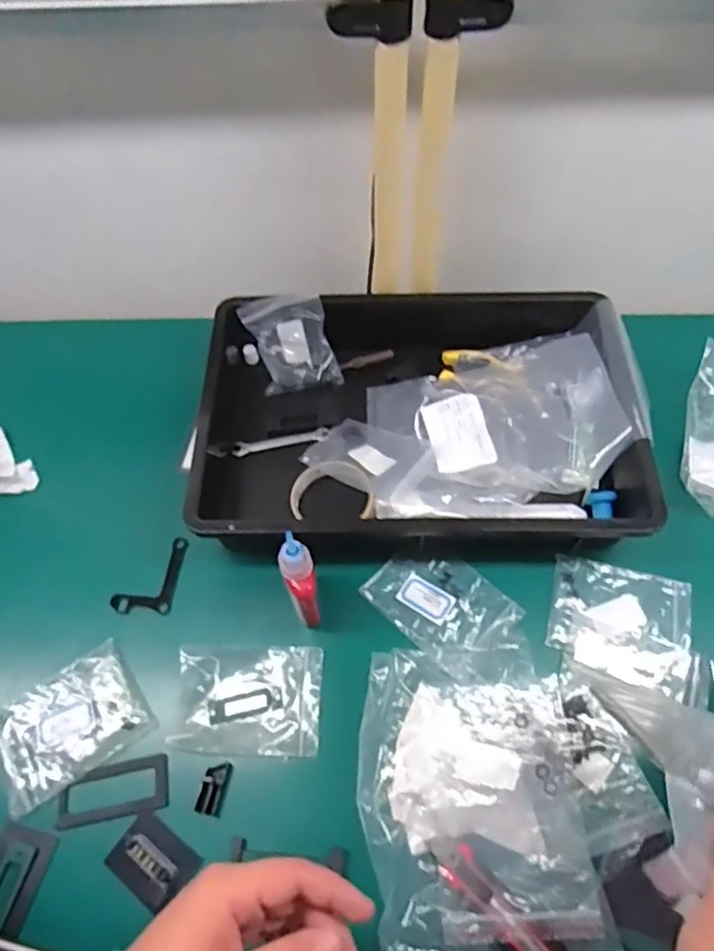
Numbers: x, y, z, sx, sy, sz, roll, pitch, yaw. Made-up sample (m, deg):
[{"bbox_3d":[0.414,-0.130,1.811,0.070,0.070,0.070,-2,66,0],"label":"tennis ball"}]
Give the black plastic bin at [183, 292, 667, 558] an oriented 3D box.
[{"bbox_3d":[0.063,-0.068,0.658,0.438,0.074,0.307,0,61,2],"label":"black plastic bin"}]

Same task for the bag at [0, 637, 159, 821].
[{"bbox_3d":[-0.257,0.221,0.559,0.126,0.016,0.095,-32,64,-15],"label":"bag"}]

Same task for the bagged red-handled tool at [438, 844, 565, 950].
[{"bbox_3d":[0.116,0.336,0.462,0.036,0.016,0.118,-38,66,-17],"label":"bagged red-handled tool"}]

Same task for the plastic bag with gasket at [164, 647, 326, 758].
[{"bbox_3d":[-0.094,0.198,0.556,0.124,0.023,0.092,1,61,3],"label":"plastic bag with gasket"}]

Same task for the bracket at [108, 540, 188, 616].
[{"bbox_3d":[-0.207,0.100,0.630,0.057,0.016,0.082,6,65,6],"label":"bracket"}]

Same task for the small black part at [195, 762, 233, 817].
[{"bbox_3d":[-0.121,0.266,0.531,0.019,0.014,0.041,12,62,9],"label":"small black part"}]

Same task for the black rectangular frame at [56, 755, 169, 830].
[{"bbox_3d":[-0.209,0.275,0.541,0.097,0.005,0.043,-13,61,-5],"label":"black rectangular frame"}]

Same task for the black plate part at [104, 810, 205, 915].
[{"bbox_3d":[-0.164,0.306,0.495,0.065,0.020,0.047,31,66,18],"label":"black plate part"}]

